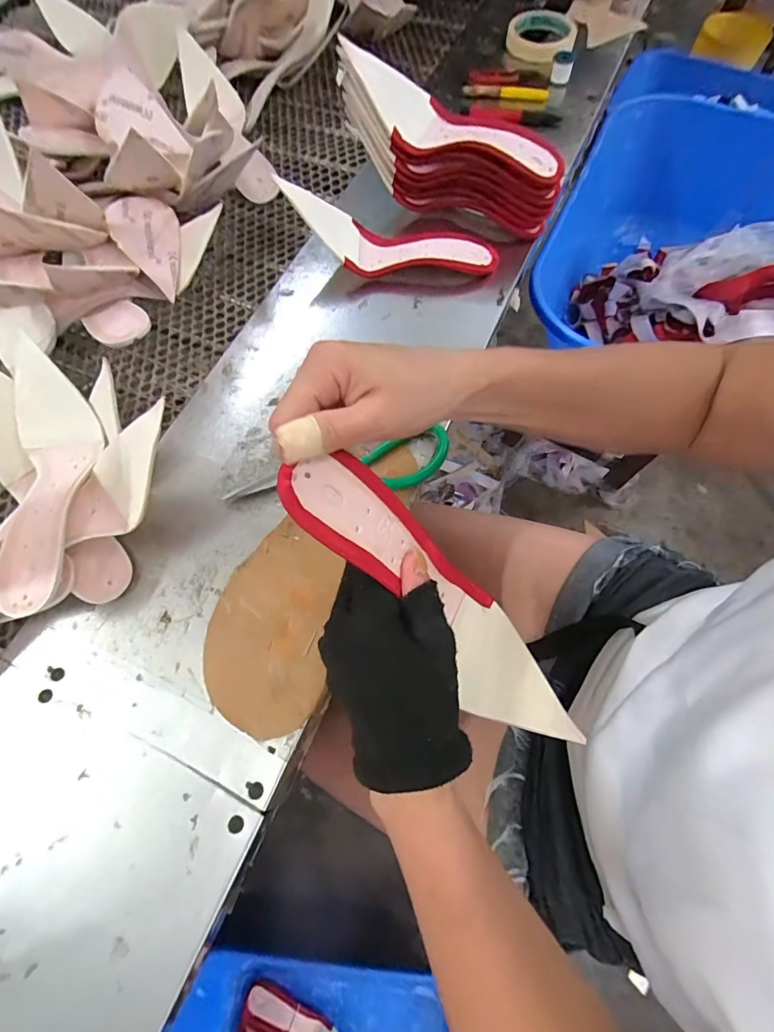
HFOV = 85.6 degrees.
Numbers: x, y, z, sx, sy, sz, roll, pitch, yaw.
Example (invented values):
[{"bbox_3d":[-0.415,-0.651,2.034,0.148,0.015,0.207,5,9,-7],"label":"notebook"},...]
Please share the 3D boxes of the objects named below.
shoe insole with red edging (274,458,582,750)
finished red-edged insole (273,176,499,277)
[{"bbox_3d":[0.029,0.049,0.244,0.226,0.050,0.063,46,72,-18],"label":"shoe insole with red edging"},{"bbox_3d":[0.007,-0.290,0.421,0.224,0.056,0.074,2,69,2],"label":"finished red-edged insole"}]

